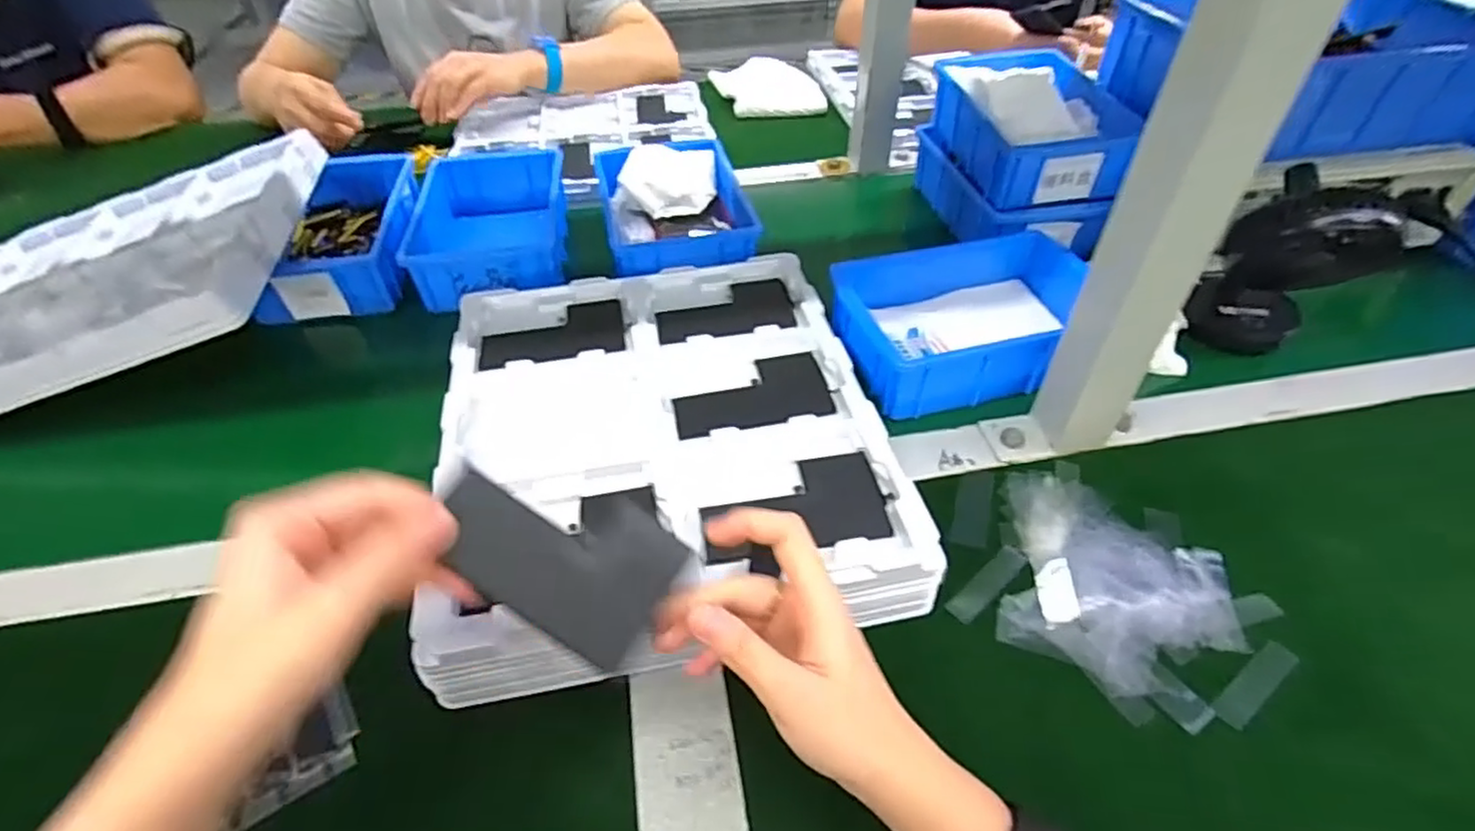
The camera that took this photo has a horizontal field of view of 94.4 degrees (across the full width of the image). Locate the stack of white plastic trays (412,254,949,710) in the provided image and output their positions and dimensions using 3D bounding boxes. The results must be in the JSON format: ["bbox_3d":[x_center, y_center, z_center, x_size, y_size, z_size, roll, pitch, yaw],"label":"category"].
[{"bbox_3d":[-0.050,0.013,0.463,0.279,0.051,0.328,-7,45,-7],"label":"stack of white plastic trays"}]

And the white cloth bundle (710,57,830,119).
[{"bbox_3d":[0.040,-0.460,0.960,0.128,0.023,0.186,-11,46,-10],"label":"white cloth bundle"}]

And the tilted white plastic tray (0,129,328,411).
[{"bbox_3d":[-0.516,-0.121,0.565,0.311,0.029,0.280,-17,48,4],"label":"tilted white plastic tray"}]

